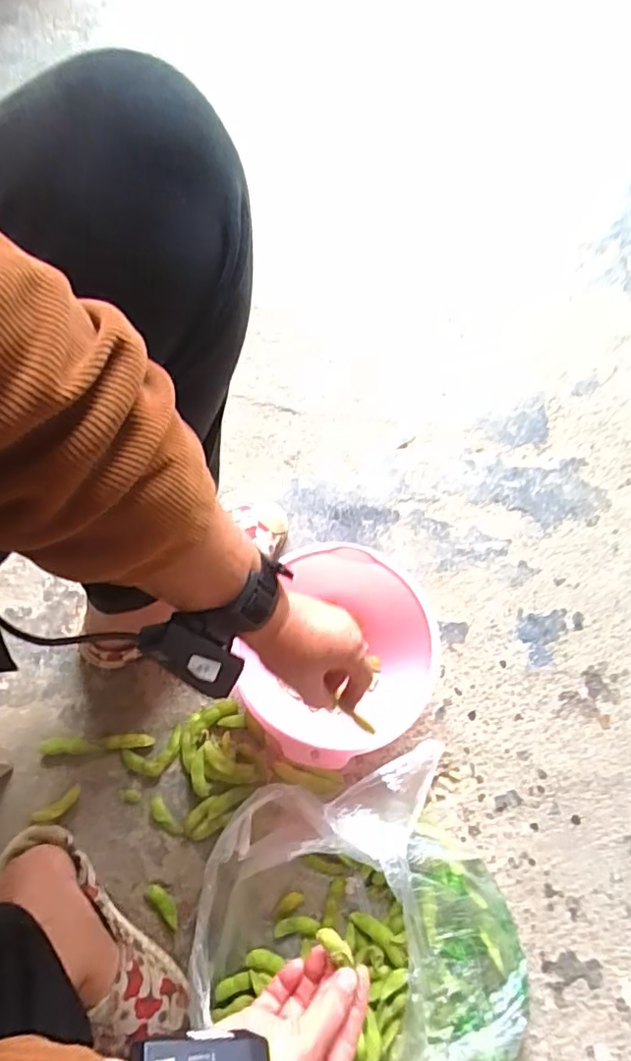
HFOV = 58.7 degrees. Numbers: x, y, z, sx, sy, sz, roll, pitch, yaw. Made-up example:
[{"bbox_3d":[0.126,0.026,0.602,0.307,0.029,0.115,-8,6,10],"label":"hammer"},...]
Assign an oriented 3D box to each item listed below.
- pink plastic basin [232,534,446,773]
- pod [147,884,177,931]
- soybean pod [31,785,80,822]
[{"bbox_3d":[0.024,0.119,0.571,0.201,0.095,0.195,0,69,-1],"label":"pink plastic basin"},{"bbox_3d":[-0.138,0.345,0.516,0.015,0.005,0.043,-43,66,-12],"label":"pod"},{"bbox_3d":[-0.248,0.267,0.541,0.048,0.007,0.016,-30,73,-12],"label":"soybean pod"}]

